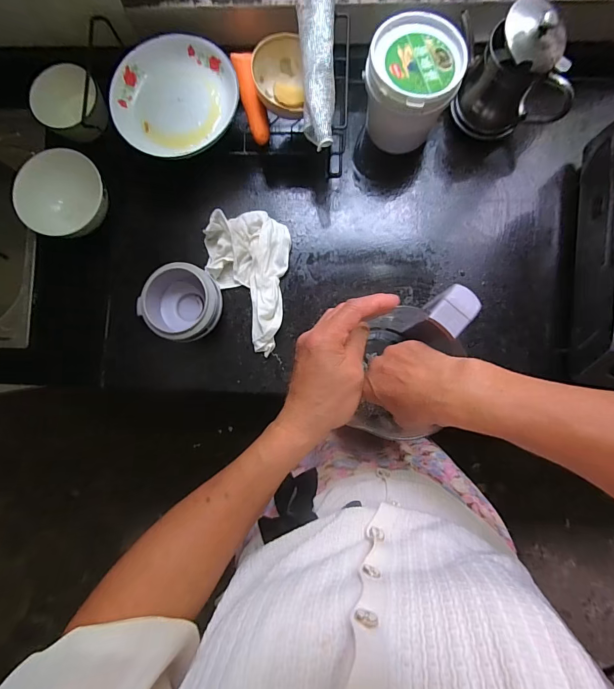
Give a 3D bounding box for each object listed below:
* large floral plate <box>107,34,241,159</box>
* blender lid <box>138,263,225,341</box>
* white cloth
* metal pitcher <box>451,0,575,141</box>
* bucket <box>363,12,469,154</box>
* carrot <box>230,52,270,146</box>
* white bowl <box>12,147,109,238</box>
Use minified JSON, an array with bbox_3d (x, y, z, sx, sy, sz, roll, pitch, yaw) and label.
[{"bbox_3d":[-0.195,-0.368,0.552,0.181,0.035,0.178,0,84,3],"label":"large floral plate"},{"bbox_3d":[-0.189,-0.062,0.569,0.113,0.067,0.110,16,85,4],"label":"blender lid"},{"bbox_3d":[-0.088,-0.097,0.583,0.138,0.033,0.224,-8,84,2],"label":"white cloth"},{"bbox_3d":[0.294,-0.362,0.521,0.094,0.149,0.127,-33,83,-1],"label":"metal pitcher"},{"bbox_3d":[0.142,-0.358,0.533,0.128,0.136,0.104,19,85,5],"label":"bucket"},{"bbox_3d":[-0.081,-0.363,0.542,0.030,0.026,0.134,-15,83,1],"label":"carrot"},{"bbox_3d":[-0.376,-0.229,0.573,0.125,0.049,0.127,0,84,3],"label":"white bowl"}]

